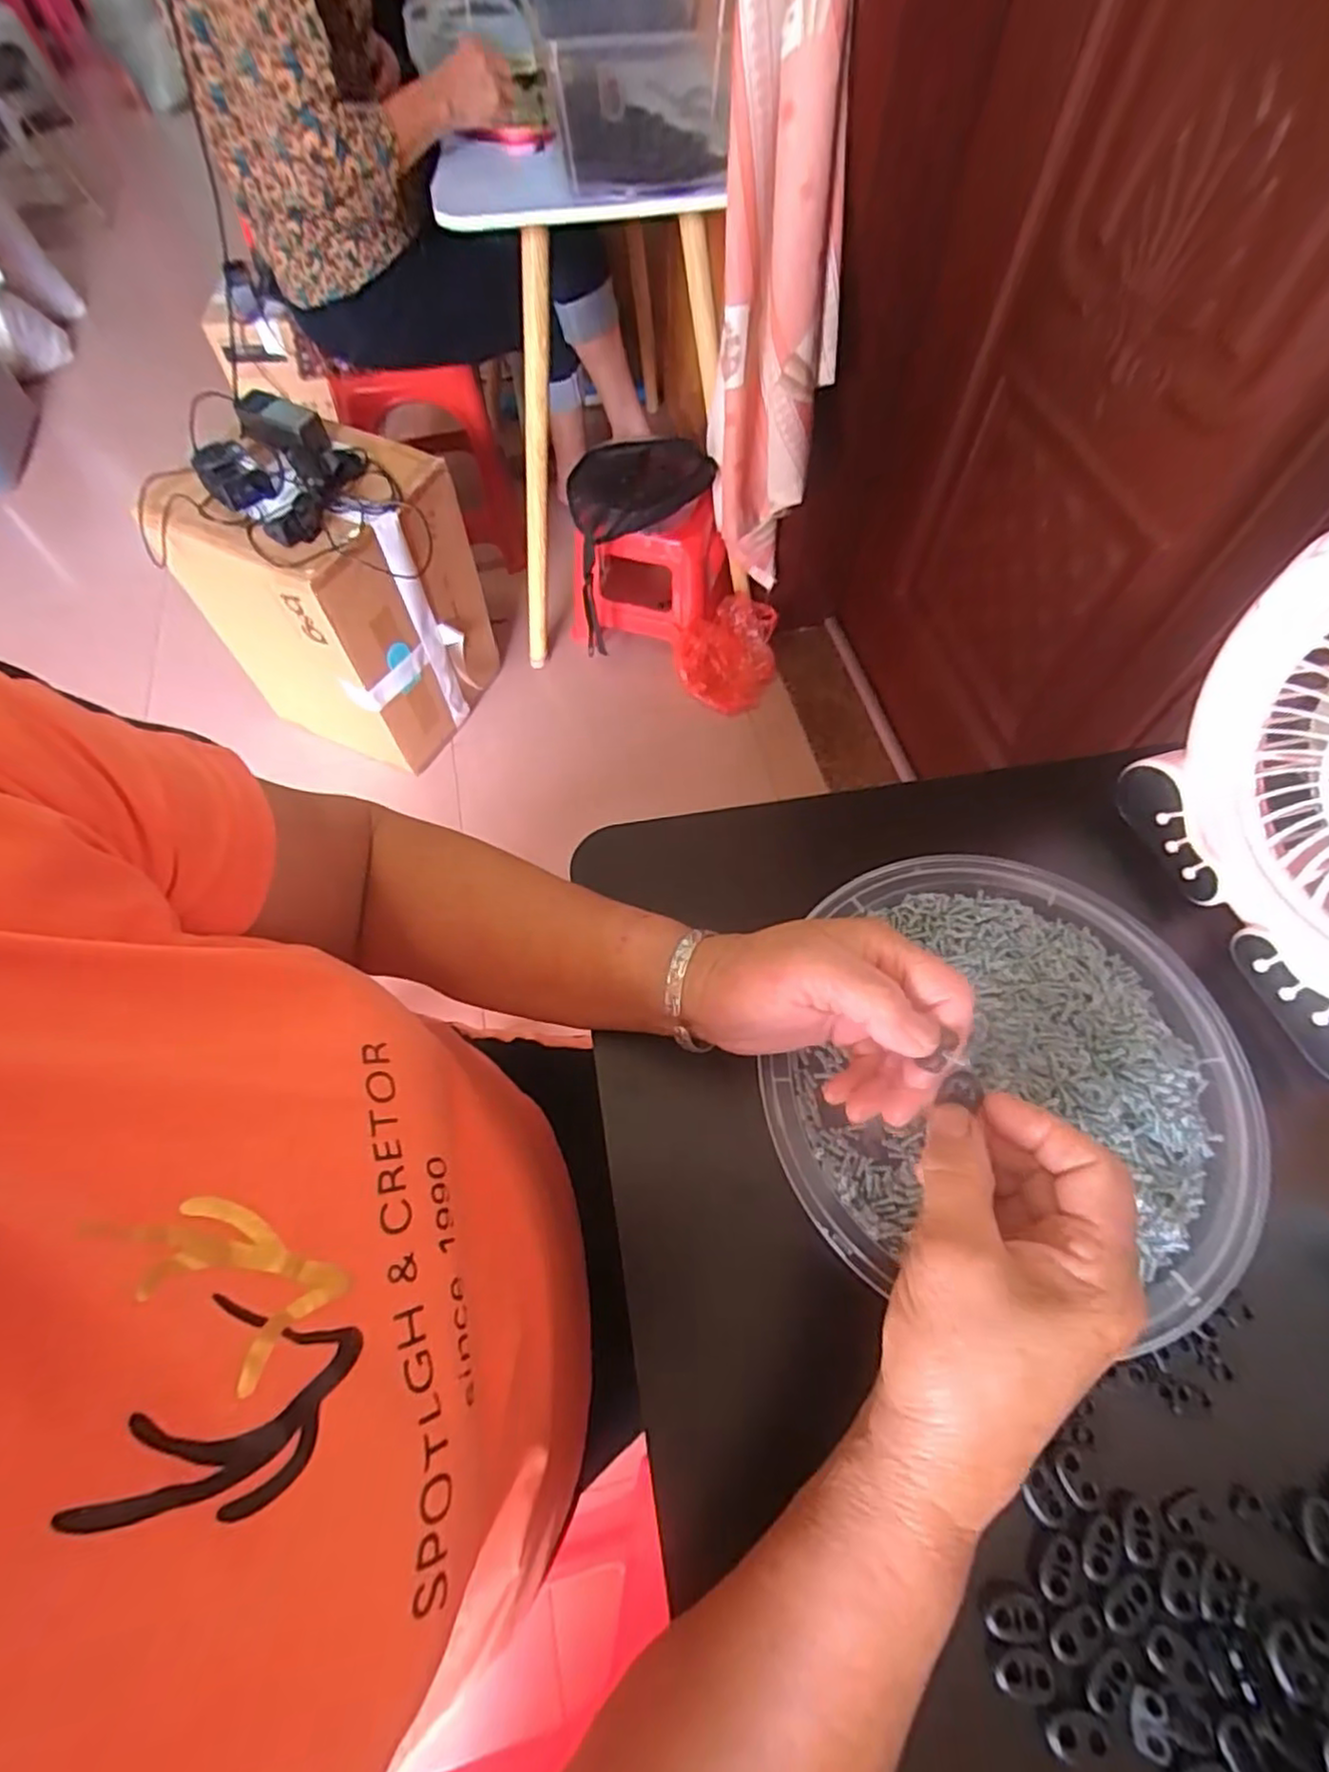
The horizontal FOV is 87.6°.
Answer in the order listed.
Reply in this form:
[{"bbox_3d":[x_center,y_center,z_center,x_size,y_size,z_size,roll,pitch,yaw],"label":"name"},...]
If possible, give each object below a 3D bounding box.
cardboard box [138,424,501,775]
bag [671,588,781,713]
[{"bbox_3d":[-0.525,-0.497,1.201,0.352,0.412,0.366,25,65,13],"label":"cardboard box"},{"bbox_3d":[0.132,-0.472,1.402,0.187,0.113,0.207,27,66,13],"label":"bag"}]

